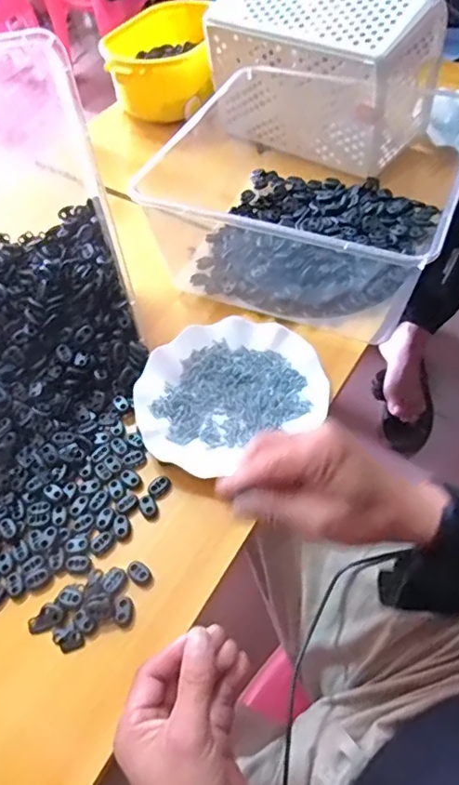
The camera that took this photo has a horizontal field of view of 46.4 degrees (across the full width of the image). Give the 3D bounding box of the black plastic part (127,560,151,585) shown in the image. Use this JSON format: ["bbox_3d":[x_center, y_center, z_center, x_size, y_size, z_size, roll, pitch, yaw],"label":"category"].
[{"bbox_3d":[-0.074,0.149,0.444,0.021,0.008,0.015,37,65,27],"label":"black plastic part"}]

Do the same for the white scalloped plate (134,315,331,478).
[{"bbox_3d":[-0.004,-0.007,0.532,0.181,0.017,0.157,-27,56,-13],"label":"white scalloped plate"}]

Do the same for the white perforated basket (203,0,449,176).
[{"bbox_3d":[0.116,-0.439,0.718,0.282,0.162,0.140,29,62,23],"label":"white perforated basket"}]

